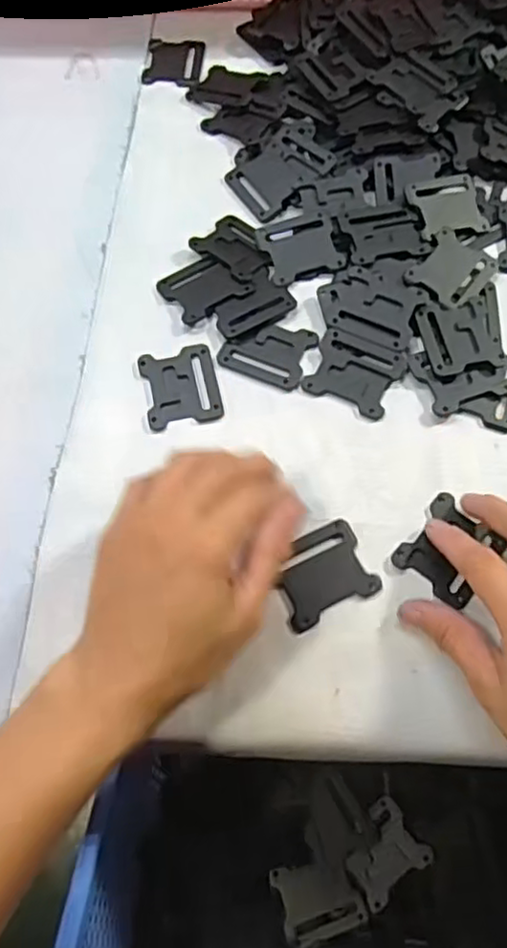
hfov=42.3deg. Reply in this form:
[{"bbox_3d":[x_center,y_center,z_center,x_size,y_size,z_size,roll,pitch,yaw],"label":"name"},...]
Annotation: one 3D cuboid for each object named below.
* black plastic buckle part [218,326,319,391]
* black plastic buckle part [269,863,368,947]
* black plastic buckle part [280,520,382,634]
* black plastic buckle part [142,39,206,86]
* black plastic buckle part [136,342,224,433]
[{"bbox_3d":[0.009,-0.075,0.395,0.050,0.004,0.042,21,68,10],"label":"black plastic buckle part"},{"bbox_3d":[0.038,0.249,0.385,0.047,0.011,0.038,-16,68,-7],"label":"black plastic buckle part"},{"bbox_3d":[0.036,0.052,0.342,0.051,0.006,0.043,-25,68,-10],"label":"black plastic buckle part"},{"bbox_3d":[-0.061,-0.315,0.504,0.043,0.004,0.052,3,66,2],"label":"black plastic buckle part"},{"bbox_3d":[-0.043,-0.053,0.388,0.044,0.004,0.051,-11,66,-4],"label":"black plastic buckle part"}]

